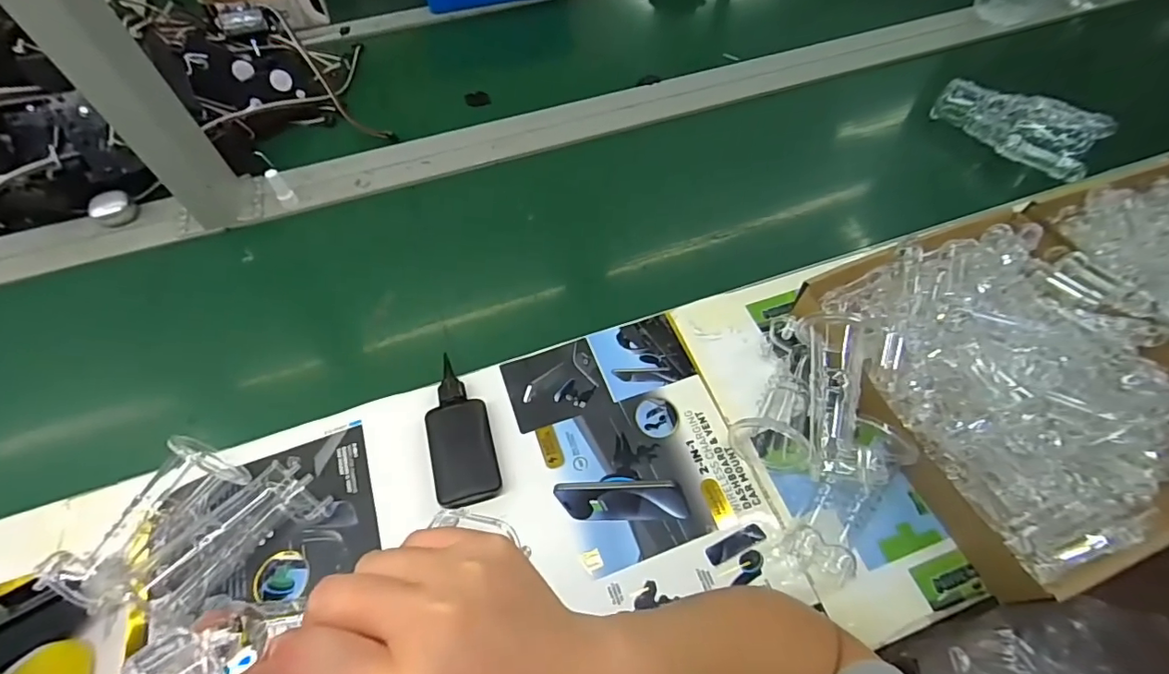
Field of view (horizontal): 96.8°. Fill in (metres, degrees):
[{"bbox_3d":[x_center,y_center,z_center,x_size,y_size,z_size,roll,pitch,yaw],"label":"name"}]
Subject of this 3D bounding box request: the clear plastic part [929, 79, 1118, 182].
[{"bbox_3d":[0.559,-0.277,0.678,0.190,0.054,0.099,34,65,19],"label":"clear plastic part"}]

